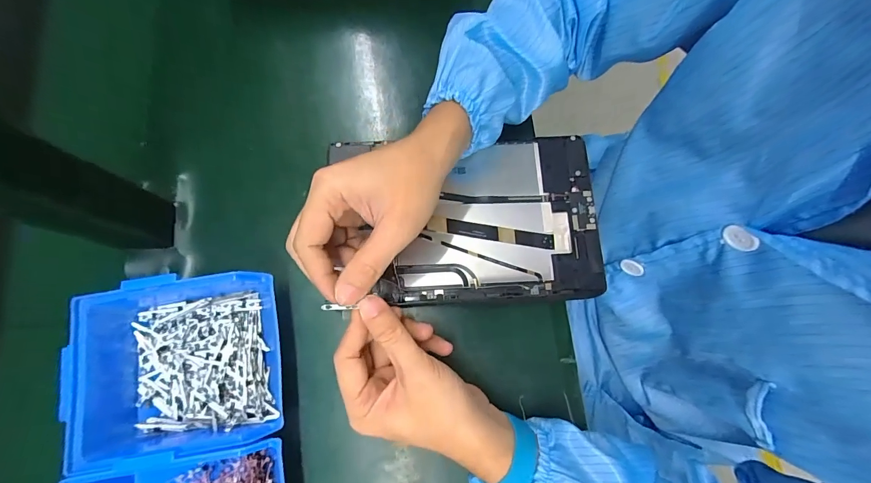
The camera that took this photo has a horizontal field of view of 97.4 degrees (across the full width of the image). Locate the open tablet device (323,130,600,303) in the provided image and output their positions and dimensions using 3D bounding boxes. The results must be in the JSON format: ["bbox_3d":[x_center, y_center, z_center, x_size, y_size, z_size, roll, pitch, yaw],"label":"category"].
[{"bbox_3d":[0.032,-0.022,0.345,0.225,0.009,0.150,-3,77,-1],"label":"open tablet device"}]

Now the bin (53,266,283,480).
[{"bbox_3d":[-0.204,0.097,0.303,0.155,0.072,0.126,-9,77,-3],"label":"bin"}]

